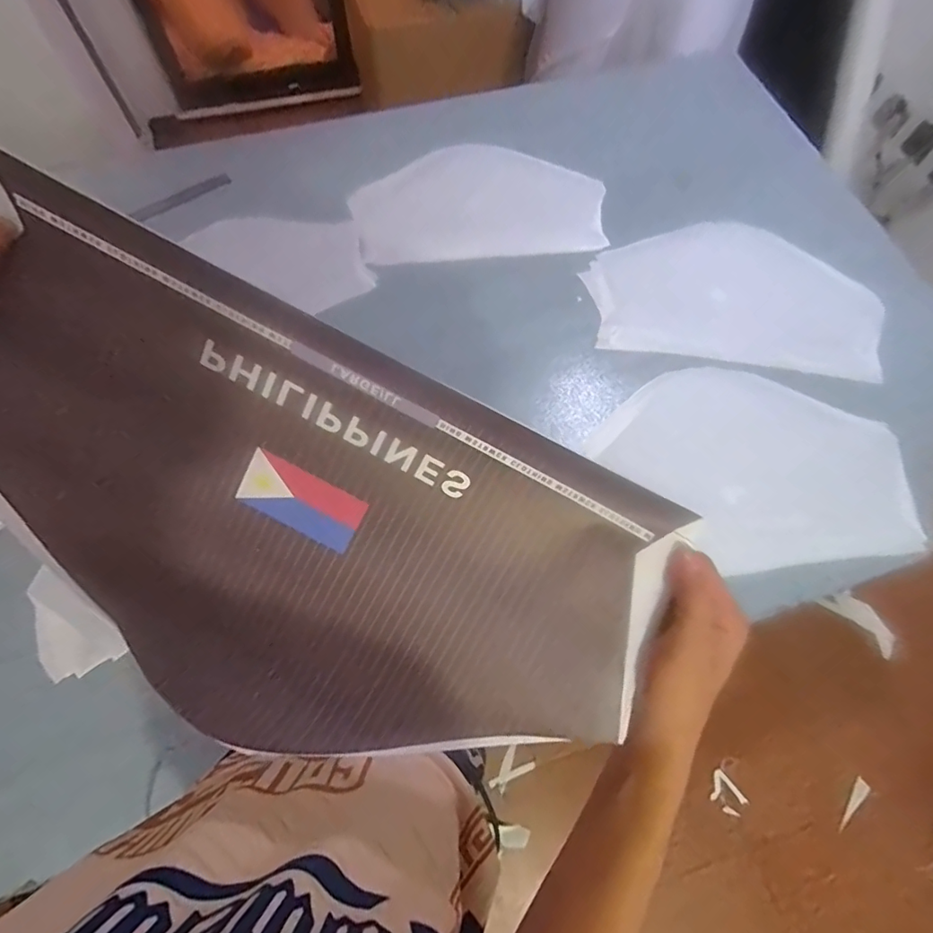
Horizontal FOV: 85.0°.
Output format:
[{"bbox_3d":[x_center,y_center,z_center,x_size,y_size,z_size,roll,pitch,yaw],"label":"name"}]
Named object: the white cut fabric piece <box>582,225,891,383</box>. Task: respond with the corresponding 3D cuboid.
[{"bbox_3d":[0.501,-0.329,0.966,0.522,0.011,0.322,7,67,1],"label":"white cut fabric piece"}]

